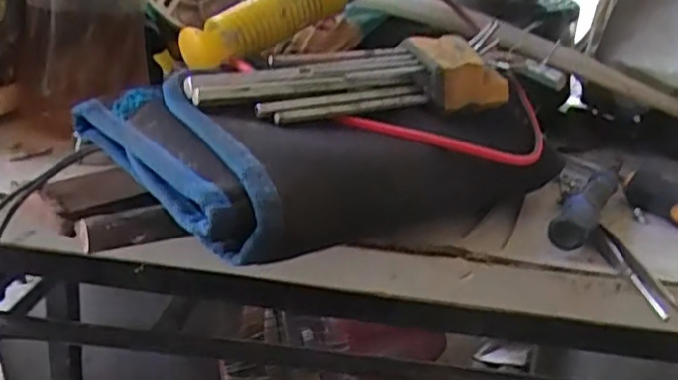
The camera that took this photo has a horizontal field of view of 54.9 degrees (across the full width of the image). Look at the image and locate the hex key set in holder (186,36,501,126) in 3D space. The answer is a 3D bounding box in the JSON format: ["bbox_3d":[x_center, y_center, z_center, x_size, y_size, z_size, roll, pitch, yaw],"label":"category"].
[{"bbox_3d":[0.013,-0.058,0.336,0.174,0.031,0.032,-9,24,-30],"label":"hex key set in holder"}]

